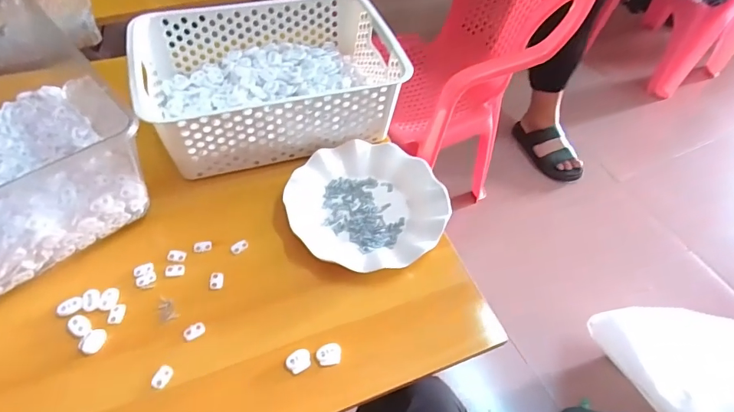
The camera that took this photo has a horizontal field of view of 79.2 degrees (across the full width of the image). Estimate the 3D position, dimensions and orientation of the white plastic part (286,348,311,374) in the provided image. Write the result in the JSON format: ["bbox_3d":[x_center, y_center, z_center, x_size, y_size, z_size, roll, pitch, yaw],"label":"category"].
[{"bbox_3d":[-0.064,0.147,0.421,0.023,0.004,0.019,-24,58,-22],"label":"white plastic part"}]

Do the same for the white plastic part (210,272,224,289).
[{"bbox_3d":[-0.159,0.078,0.469,0.014,0.004,0.019,-2,53,-8],"label":"white plastic part"}]

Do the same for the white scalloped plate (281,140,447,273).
[{"bbox_3d":[0.002,-0.003,0.528,0.179,0.027,0.178,3,52,-4],"label":"white scalloped plate"}]

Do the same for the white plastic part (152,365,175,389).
[{"bbox_3d":[-0.188,0.157,0.408,0.014,0.004,0.021,17,53,7],"label":"white plastic part"}]

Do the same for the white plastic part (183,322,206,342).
[{"bbox_3d":[-0.169,0.122,0.435,0.021,0.004,0.013,-33,62,-27],"label":"white plastic part"}]

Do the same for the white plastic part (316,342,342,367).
[{"bbox_3d":[-0.037,0.142,0.427,0.023,0.004,0.020,-1,53,-7],"label":"white plastic part"}]

